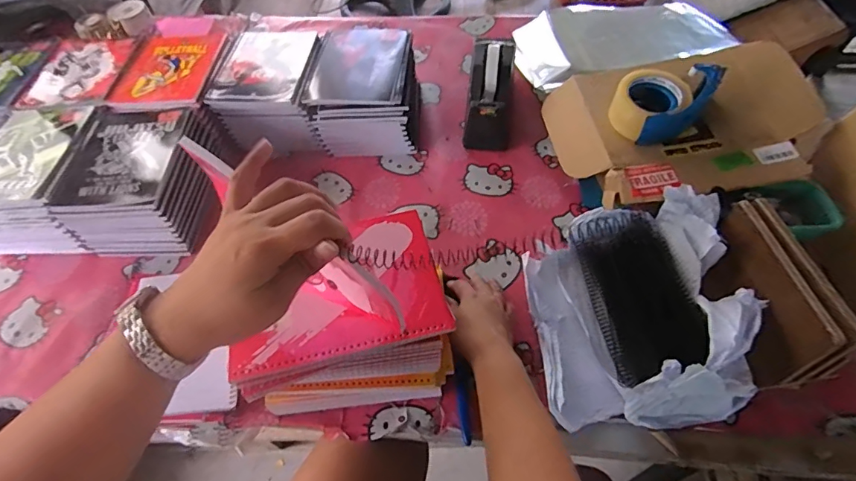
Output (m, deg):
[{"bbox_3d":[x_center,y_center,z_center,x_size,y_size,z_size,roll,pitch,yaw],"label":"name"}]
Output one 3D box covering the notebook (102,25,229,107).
[{"bbox_3d":[-0.454,-0.308,0.823,0.156,0.007,0.219,-3,54,3],"label":"notebook"}]

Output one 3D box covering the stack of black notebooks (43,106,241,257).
[{"bbox_3d":[-0.442,-0.107,0.730,0.186,0.096,0.214,-3,54,3],"label":"stack of black notebooks"}]

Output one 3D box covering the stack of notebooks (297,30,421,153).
[{"bbox_3d":[-0.110,-0.258,0.841,0.184,0.121,0.185,0,54,5],"label":"stack of notebooks"}]

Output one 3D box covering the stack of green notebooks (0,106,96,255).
[{"bbox_3d":[-0.601,-0.099,0.747,0.157,0.113,0.209,-2,54,3],"label":"stack of green notebooks"}]

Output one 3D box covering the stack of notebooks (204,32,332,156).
[{"bbox_3d":[-0.268,-0.271,0.856,0.194,0.127,0.201,1,54,5],"label":"stack of notebooks"}]

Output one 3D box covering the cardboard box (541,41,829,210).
[{"bbox_3d":[0.387,-0.182,0.722,0.329,0.116,0.278,-14,55,-5],"label":"cardboard box"}]

